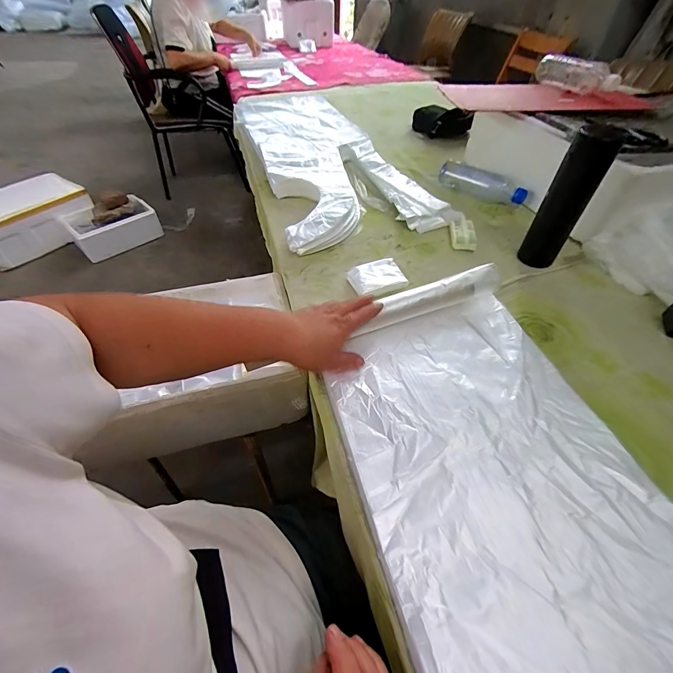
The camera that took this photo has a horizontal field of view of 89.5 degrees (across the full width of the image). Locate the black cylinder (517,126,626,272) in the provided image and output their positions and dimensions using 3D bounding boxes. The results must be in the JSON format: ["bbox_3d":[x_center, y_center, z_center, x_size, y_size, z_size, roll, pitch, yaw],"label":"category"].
[{"bbox_3d":[0.377,-0.216,0.558,0.060,0.215,0.053,-7,49,-3],"label":"black cylinder"}]

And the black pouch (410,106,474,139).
[{"bbox_3d":[0.322,-0.689,1.092,0.082,0.071,0.216,-29,55,-24],"label":"black pouch"}]

